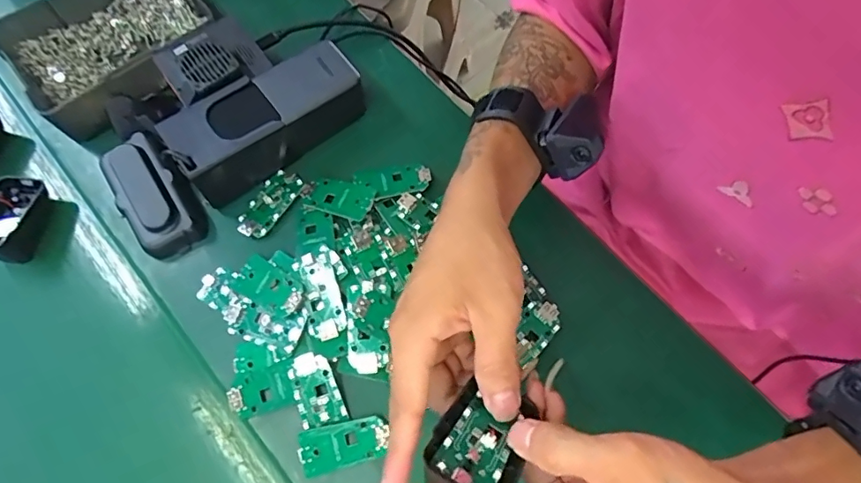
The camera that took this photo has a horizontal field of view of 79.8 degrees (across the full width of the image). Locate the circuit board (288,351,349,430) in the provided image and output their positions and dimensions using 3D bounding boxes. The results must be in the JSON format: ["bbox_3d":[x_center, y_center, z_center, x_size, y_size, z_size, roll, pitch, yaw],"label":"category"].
[{"bbox_3d":[-0.083,0.107,0.370,0.031,0.004,0.052,-21,83,-12],"label":"circuit board"}]

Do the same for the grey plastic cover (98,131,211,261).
[{"bbox_3d":[-0.225,-0.039,0.418,0.055,0.023,0.104,-36,75,-9],"label":"grey plastic cover"}]

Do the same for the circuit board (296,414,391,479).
[{"bbox_3d":[-0.061,0.143,0.363,0.061,0.007,0.029,-16,72,-3],"label":"circuit board"}]

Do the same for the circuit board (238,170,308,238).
[{"bbox_3d":[-0.133,-0.032,0.426,0.031,0.007,0.063,35,77,12],"label":"circuit board"}]

